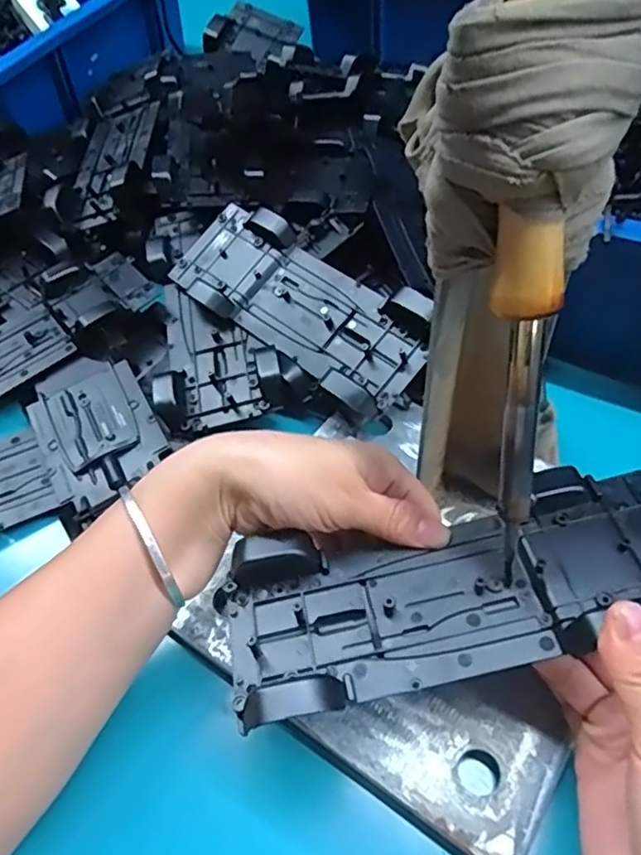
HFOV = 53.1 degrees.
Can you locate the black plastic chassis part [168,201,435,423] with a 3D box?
[{"bbox_3d":[-0.016,-0.084,0.423,0.193,0.023,0.077,37,84,24],"label":"black plastic chassis part"}]

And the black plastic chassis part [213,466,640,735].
[{"bbox_3d":[0.055,0.064,0.262,0.192,0.027,0.075,-14,53,1],"label":"black plastic chassis part"}]

